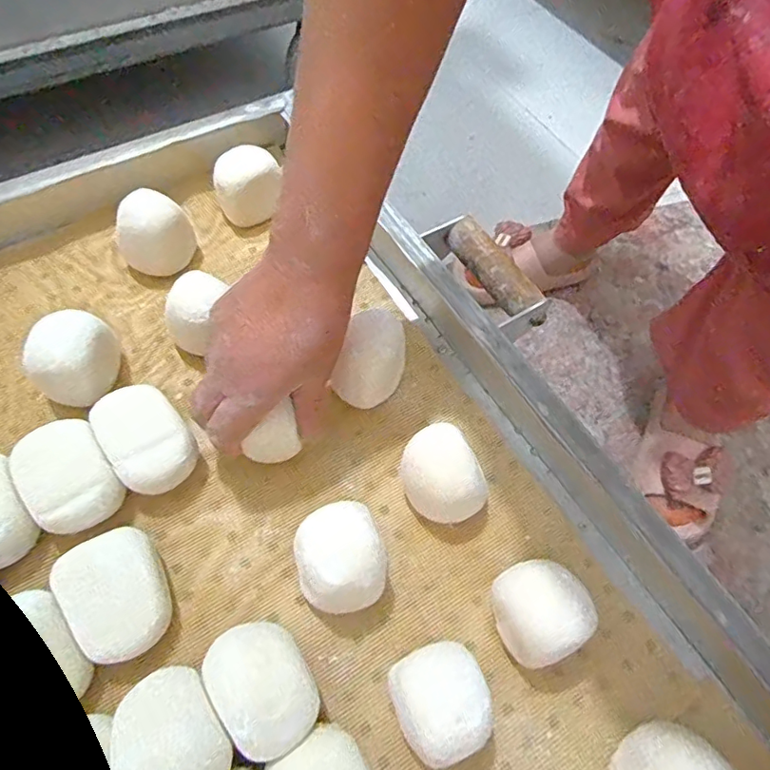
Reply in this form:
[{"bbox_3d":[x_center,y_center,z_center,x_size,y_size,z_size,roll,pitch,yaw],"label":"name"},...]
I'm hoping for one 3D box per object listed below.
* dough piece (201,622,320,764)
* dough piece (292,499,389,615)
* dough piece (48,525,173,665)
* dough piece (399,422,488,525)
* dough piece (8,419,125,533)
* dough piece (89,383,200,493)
[{"bbox_3d":[-0.069,0.169,0.304,0.052,0.052,0.070,-37,70,-20],"label":"dough piece"},{"bbox_3d":[-0.028,0.110,0.335,0.056,0.056,0.061,-11,63,-9],"label":"dough piece"},{"bbox_3d":[-0.159,0.125,0.324,0.050,0.044,0.071,-30,68,-18],"label":"dough piece"},{"bbox_3d":[0.034,0.066,0.364,0.050,0.052,0.061,-25,66,-16],"label":"dough piece"},{"bbox_3d":[-0.205,0.063,0.356,0.051,0.040,0.067,-32,68,-19],"label":"dough piece"},{"bbox_3d":[-0.161,0.040,0.369,0.050,0.042,0.071,-34,69,-19],"label":"dough piece"}]

